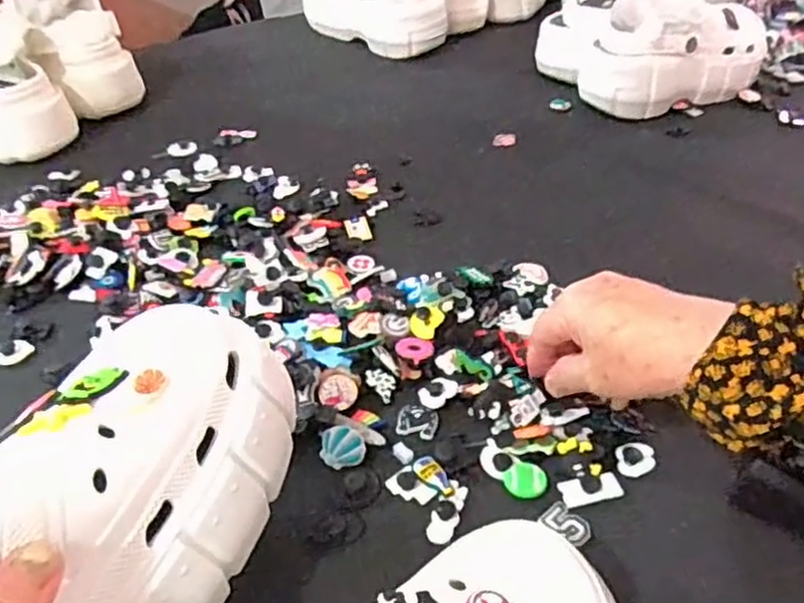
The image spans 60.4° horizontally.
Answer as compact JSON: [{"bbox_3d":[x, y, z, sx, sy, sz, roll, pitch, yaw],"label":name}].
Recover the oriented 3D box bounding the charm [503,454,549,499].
[{"bbox_3d":[0.071,0.102,0.397,0.024,0.005,0.028,11,41,13],"label":"charm"}]

